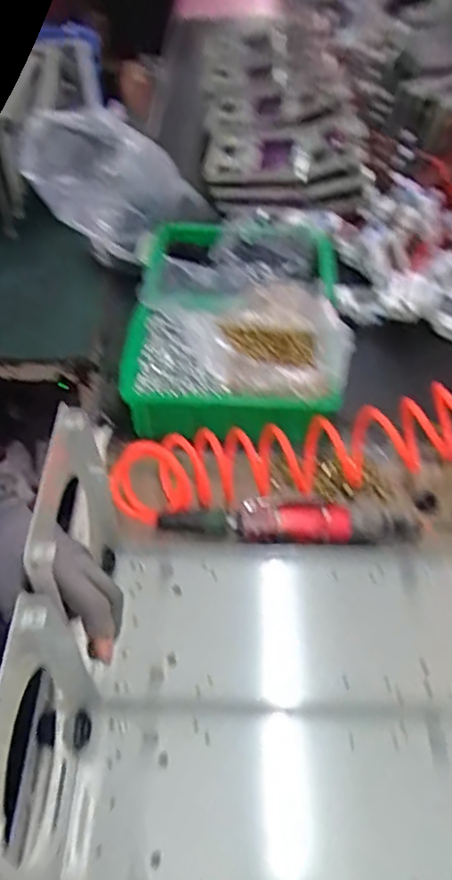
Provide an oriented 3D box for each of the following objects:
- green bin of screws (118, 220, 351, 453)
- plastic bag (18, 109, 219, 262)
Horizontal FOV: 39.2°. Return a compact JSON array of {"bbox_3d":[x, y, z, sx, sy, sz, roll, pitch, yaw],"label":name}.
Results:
[{"bbox_3d":[0.010,-0.148,0.795,0.247,0.105,0.371,1,48,2],"label":"green bin of screws"},{"bbox_3d":[-0.162,-0.357,0.893,0.257,0.130,0.140,15,50,14],"label":"plastic bag"}]

